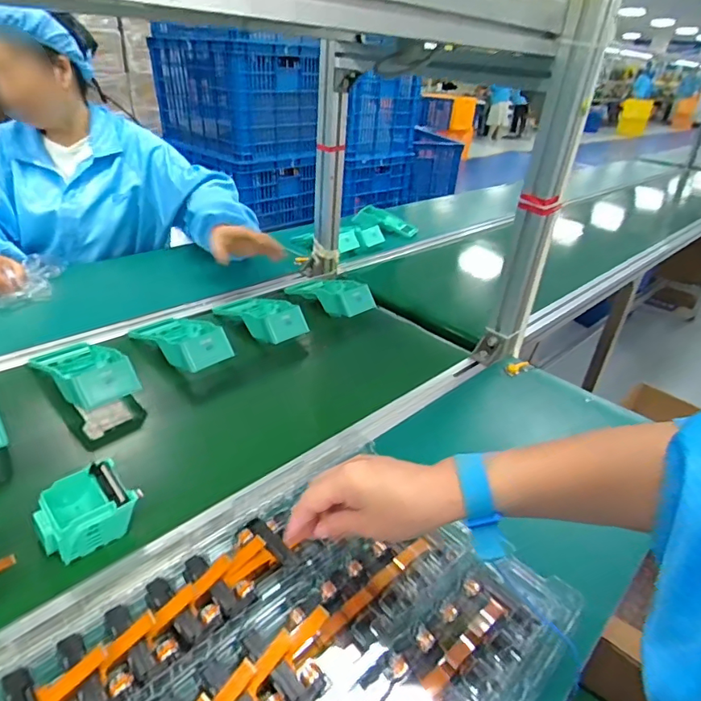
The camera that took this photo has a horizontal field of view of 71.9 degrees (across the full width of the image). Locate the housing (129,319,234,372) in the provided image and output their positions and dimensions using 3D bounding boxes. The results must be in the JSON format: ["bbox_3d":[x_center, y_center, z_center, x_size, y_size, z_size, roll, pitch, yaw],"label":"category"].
[{"bbox_3d":[-0.266,-0.016,0.763,0.097,0.041,0.180,-22,28,-38],"label":"housing"}]

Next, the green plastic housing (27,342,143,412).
[{"bbox_3d":[-0.372,0.030,0.673,0.091,0.044,0.183,-24,28,-39],"label":"green plastic housing"}]

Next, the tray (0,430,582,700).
[{"bbox_3d":[-0.037,0.224,0.373,0.360,0.039,0.292,-21,41,-36],"label":"tray"}]

